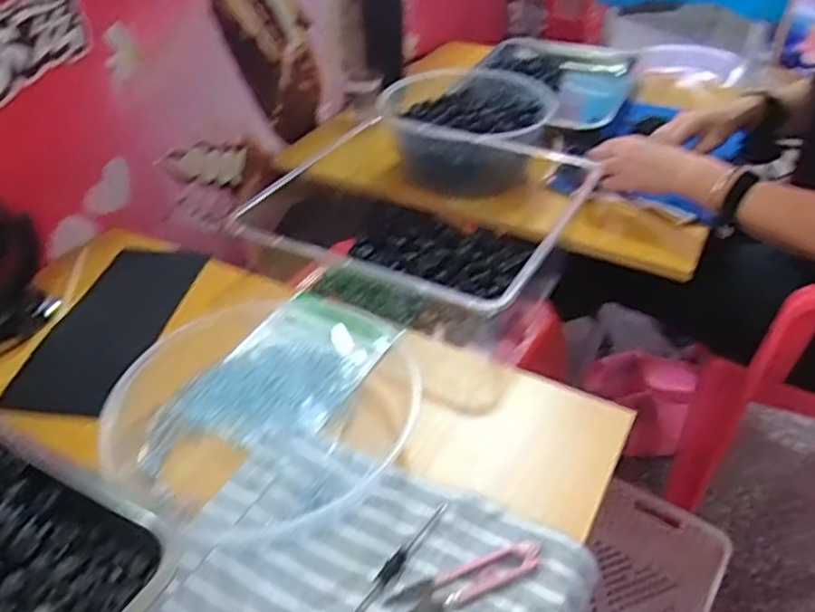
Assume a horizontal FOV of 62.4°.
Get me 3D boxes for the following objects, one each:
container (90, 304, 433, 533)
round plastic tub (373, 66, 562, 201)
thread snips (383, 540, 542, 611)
[{"bbox_3d":[-0.107,0.070,0.534,0.210,0.033,0.239,21,43,25],"label":"container"},{"bbox_3d":[0.074,-0.233,0.914,0.225,0.101,0.230,11,40,14],"label":"round plastic tub"},{"bbox_3d":[0.038,0.173,0.423,0.102,0.006,0.023,-14,41,-17],"label":"thread snips"}]

